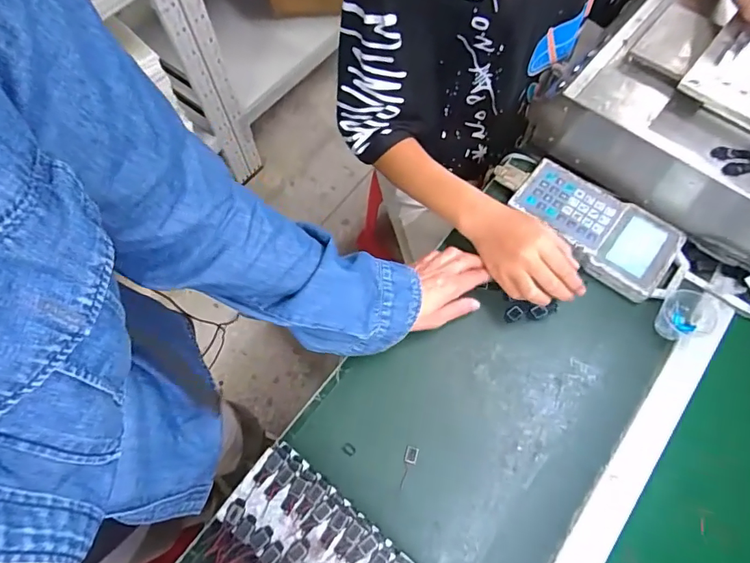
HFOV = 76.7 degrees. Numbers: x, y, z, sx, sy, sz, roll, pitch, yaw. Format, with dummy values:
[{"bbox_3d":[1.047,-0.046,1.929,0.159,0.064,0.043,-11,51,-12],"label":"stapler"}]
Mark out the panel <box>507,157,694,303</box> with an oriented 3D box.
[{"bbox_3d":[0.287,-0.063,0.612,0.226,0.034,0.112,33,71,15],"label":"panel"}]

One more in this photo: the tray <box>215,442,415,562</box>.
[{"bbox_3d":[-0.051,0.267,0.468,0.203,0.045,0.104,40,73,17],"label":"tray"}]

